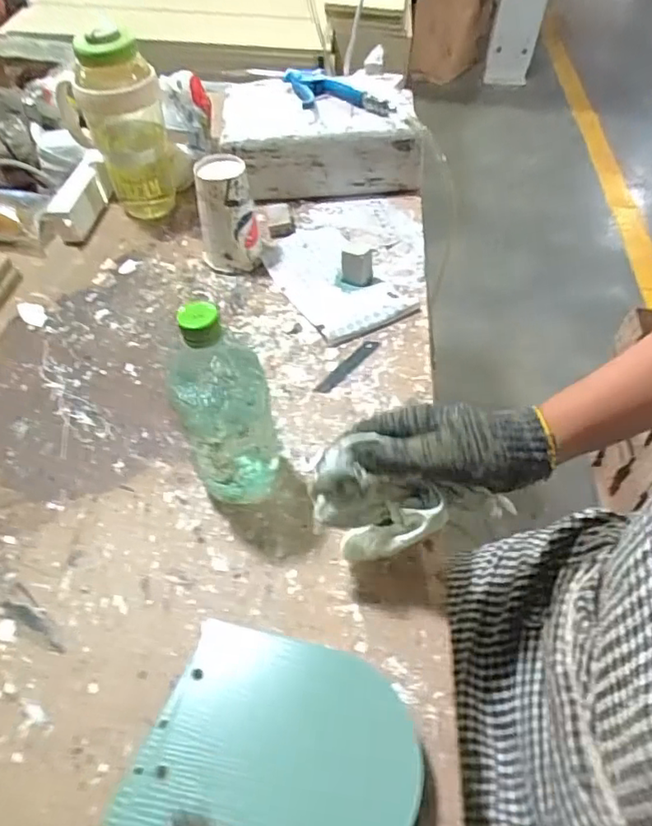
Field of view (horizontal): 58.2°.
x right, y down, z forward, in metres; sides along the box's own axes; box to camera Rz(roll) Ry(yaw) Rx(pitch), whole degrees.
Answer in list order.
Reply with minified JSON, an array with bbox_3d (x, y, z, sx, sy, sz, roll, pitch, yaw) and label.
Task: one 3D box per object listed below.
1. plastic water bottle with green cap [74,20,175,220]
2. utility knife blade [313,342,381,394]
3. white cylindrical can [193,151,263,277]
[{"bbox_3d":[-0.266,-0.386,0.790,0.098,0.237,0.079,-16,51,-8],"label":"plastic water bottle with green cap"},{"bbox_3d":[0.025,-0.054,0.659,0.019,0.004,0.097,31,59,27],"label":"utility knife blade"},{"bbox_3d":[-0.128,-0.251,0.751,0.073,0.126,0.076,-3,50,3],"label":"white cylindrical can"}]

